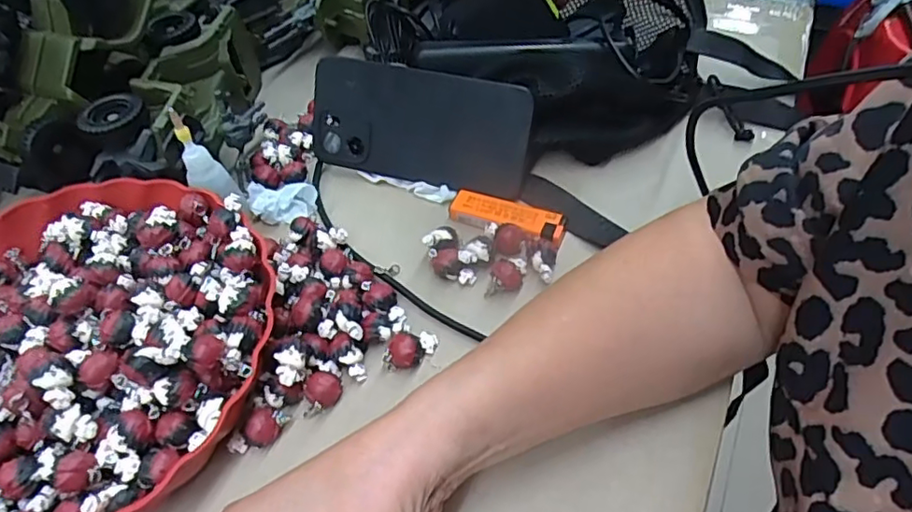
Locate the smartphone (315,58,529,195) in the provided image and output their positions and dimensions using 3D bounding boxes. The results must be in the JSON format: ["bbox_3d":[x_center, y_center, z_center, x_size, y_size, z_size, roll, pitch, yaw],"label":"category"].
[{"bbox_3d":[-0.030,-0.094,0.428,0.165,0.078,0.015,14,17,18],"label":"smartphone"}]

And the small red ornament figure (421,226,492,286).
[{"bbox_3d":[0.000,-0.002,0.384,0.038,0.020,0.036,-3,51,4],"label":"small red ornament figure"}]

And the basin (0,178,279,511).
[{"bbox_3d":[-0.228,0.053,0.344,0.241,0.063,0.234,-3,51,4],"label":"basin"}]

